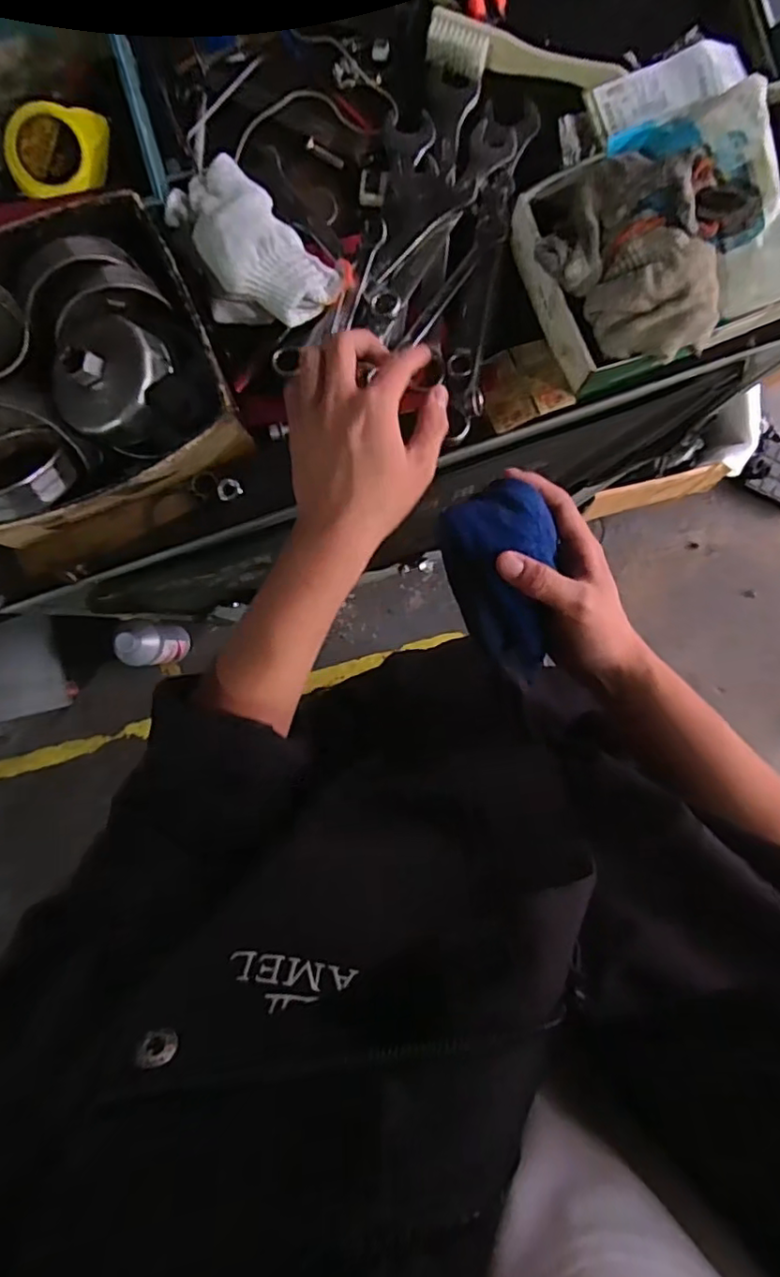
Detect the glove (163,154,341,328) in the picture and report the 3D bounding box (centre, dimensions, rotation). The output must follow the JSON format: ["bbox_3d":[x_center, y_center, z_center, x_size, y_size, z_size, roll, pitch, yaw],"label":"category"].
[{"bbox_3d":[-0.102,-0.278,0.428,0.081,0.052,0.107,-38,90,1],"label":"glove"}]

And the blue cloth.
[{"bbox_3d":[0.077,-0.035,0.400,0.070,0.032,0.126,-11,104,0],"label":"blue cloth"}]

